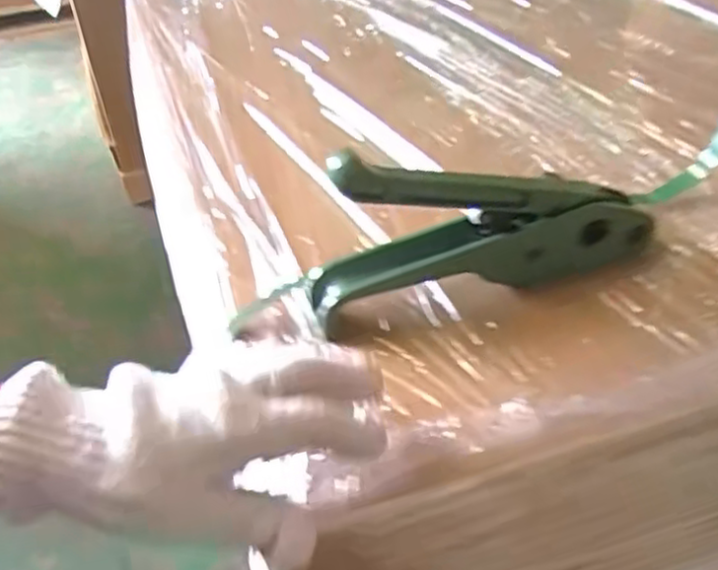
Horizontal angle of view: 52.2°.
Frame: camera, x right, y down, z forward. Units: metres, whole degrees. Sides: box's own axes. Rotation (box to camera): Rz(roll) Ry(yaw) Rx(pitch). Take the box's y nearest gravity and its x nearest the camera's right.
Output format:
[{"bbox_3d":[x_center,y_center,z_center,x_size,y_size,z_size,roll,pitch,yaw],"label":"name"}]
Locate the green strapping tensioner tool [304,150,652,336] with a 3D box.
[{"bbox_3d":[0.093,-0.037,0.503,0.240,0.106,0.031,-3,38,-17],"label":"green strapping tensioner tool"}]

